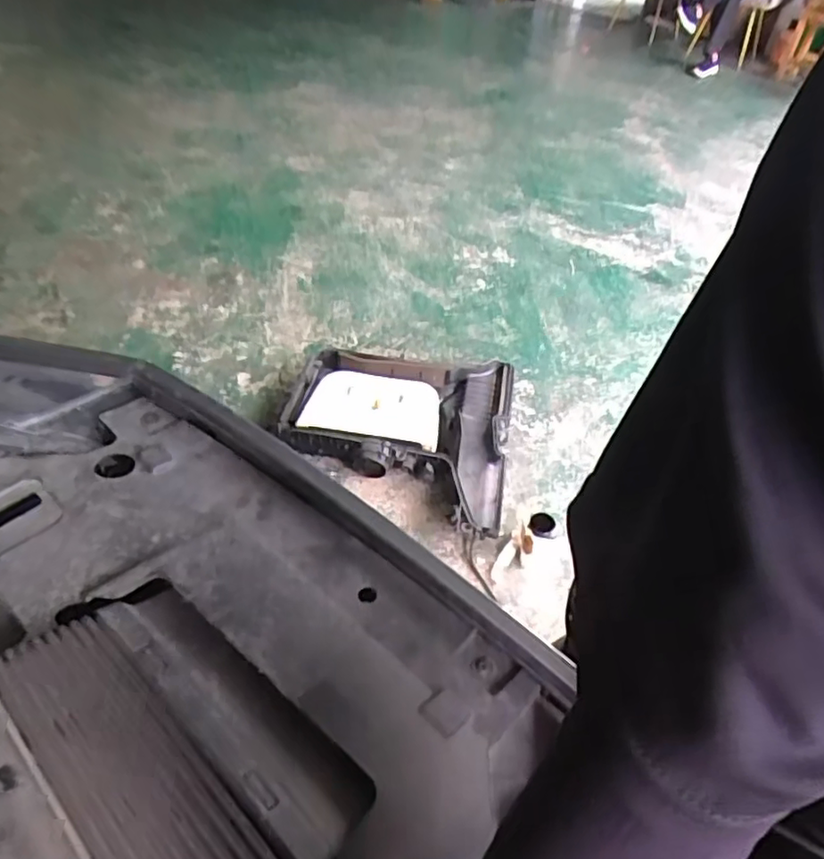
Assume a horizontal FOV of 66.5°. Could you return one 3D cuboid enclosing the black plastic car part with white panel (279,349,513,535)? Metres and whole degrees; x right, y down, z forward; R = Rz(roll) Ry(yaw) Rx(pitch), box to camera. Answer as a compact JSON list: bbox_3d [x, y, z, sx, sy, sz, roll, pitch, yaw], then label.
[{"bbox_3d":[-0.035,-0.029,1.809,0.633,0.103,0.674,9,45,5],"label":"black plastic car part with white panel"}]

